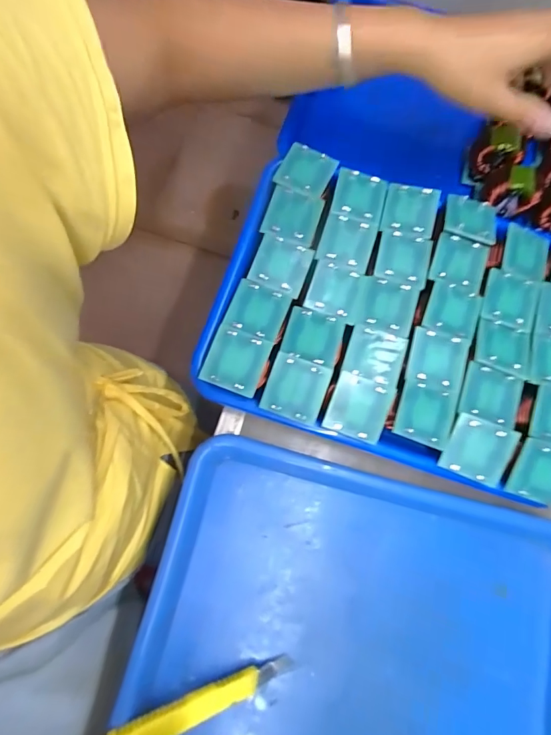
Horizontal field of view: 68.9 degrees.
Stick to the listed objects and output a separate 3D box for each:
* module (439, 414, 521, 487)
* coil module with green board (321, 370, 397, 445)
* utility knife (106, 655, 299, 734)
[{"bbox_3d":[0.157,0.064,0.310,0.047,0.006,0.046,20,96,7],"label":"module"},{"bbox_3d":[0.065,0.031,0.310,0.045,0.013,0.045,19,80,3],"label":"coil module with green board"},{"bbox_3d":[-0.052,0.237,0.281,0.138,0.011,0.021,-12,80,-22],"label":"utility knife"}]

